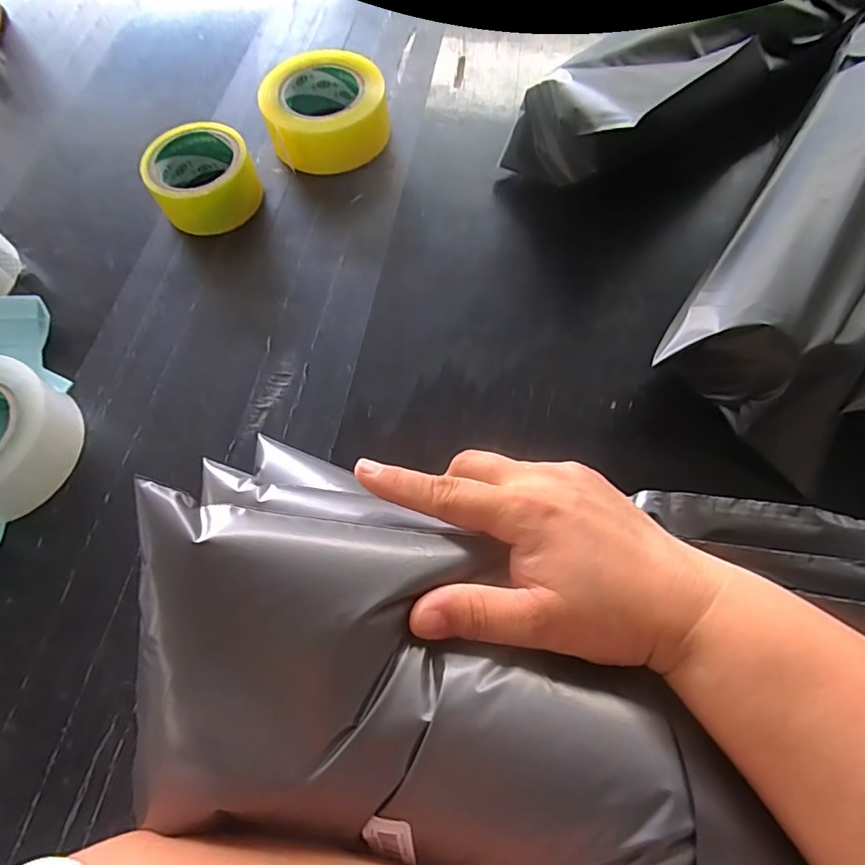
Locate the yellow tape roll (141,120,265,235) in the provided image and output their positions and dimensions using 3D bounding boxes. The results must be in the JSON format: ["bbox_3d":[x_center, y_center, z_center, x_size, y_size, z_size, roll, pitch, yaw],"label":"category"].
[{"bbox_3d":[-0.215,-0.240,0.483,0.093,0.060,0.093,0,68,1],"label":"yellow tape roll"}]

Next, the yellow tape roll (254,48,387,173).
[{"bbox_3d":[-0.104,-0.318,0.511,0.116,0.062,0.116,0,68,1],"label":"yellow tape roll"}]

